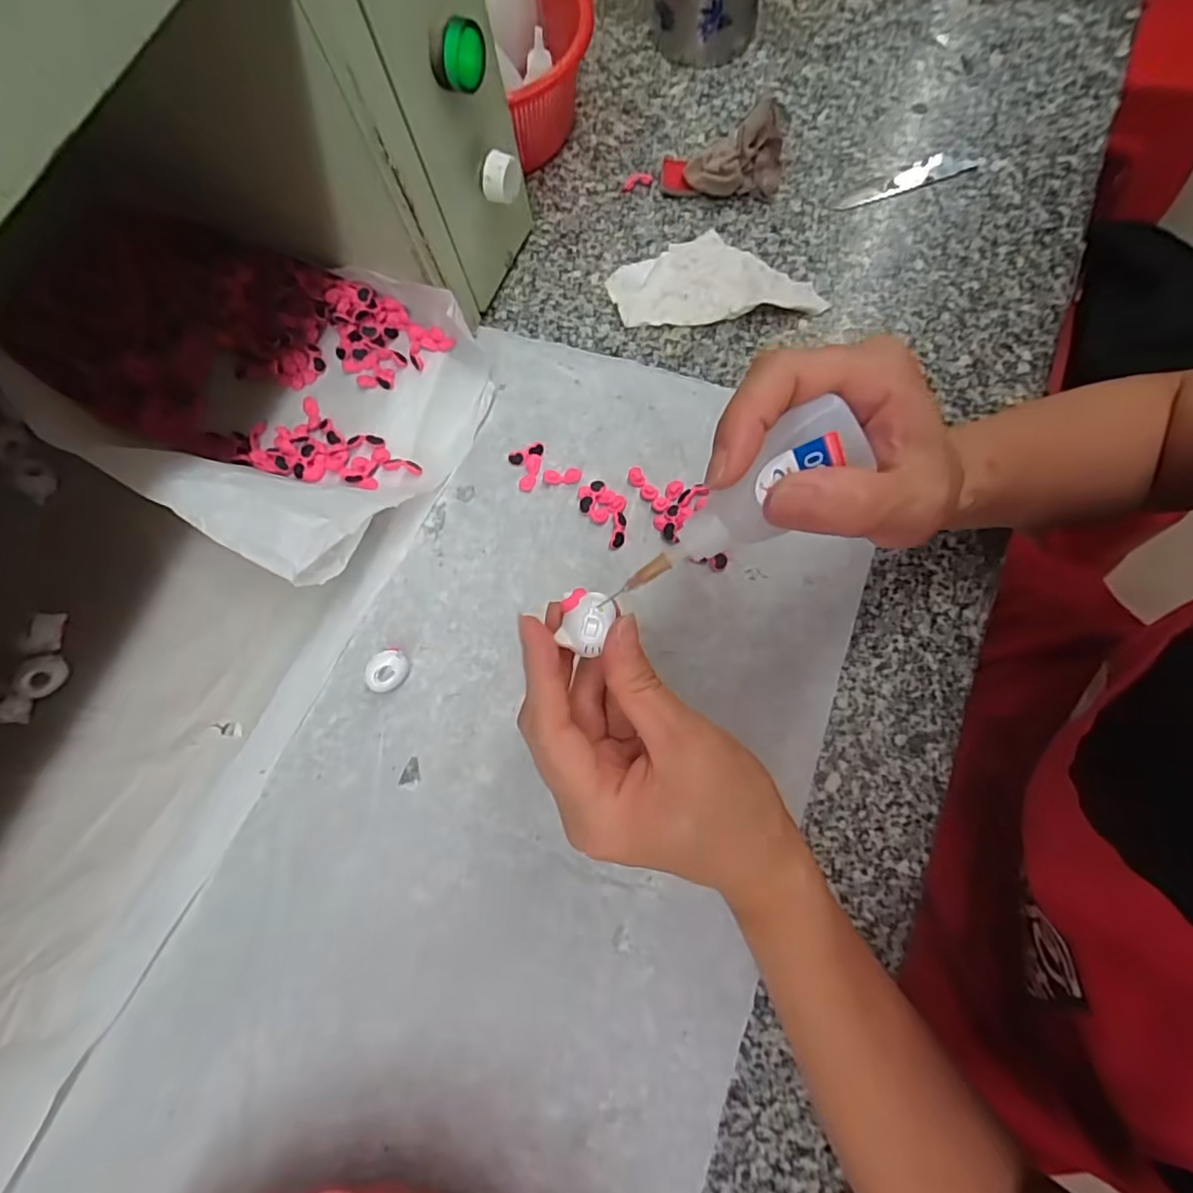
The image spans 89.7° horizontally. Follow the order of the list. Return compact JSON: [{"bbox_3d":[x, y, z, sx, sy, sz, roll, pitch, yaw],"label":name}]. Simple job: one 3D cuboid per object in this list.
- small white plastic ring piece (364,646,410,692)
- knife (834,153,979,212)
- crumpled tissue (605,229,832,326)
[{"bbox_3d":[-0.122,0.044,0.354,0.020,0.020,0.027,34,80,12],"label":"small white plastic ring piece"},{"bbox_3d":[0.220,-0.296,0.424,0.104,0.004,0.020,-19,74,-1],"label":"knife"},{"bbox_3d":[0.079,-0.220,0.411,0.136,0.011,0.071,-6,74,3],"label":"crumpled tissue"}]

